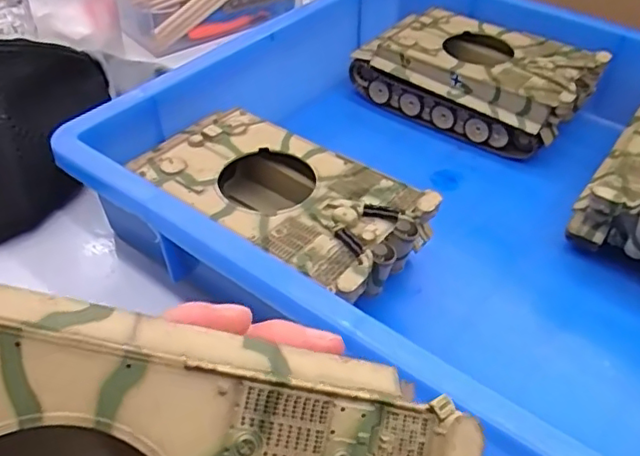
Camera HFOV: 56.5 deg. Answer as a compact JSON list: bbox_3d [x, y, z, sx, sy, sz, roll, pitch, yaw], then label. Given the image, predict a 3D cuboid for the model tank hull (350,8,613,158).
[{"bbox_3d":[0.123,-0.123,0.483,0.180,0.055,0.104,30,50,27],"label":"model tank hull"}]

